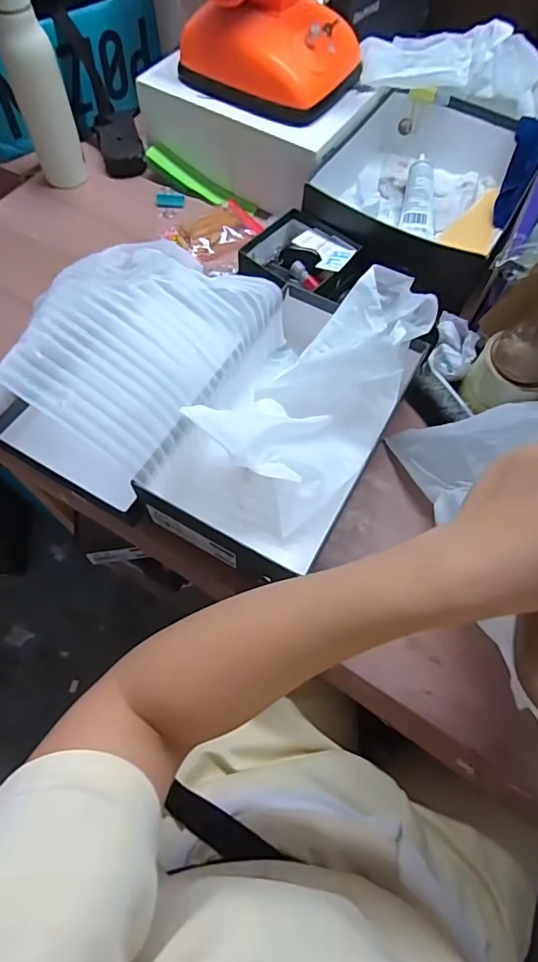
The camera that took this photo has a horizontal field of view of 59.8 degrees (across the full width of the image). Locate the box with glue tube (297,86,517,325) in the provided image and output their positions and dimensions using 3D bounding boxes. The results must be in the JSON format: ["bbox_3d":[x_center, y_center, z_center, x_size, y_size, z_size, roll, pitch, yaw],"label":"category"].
[{"bbox_3d":[0.225,-0.430,0.688,0.244,0.087,0.313,27,66,9],"label":"box with glue tube"}]

